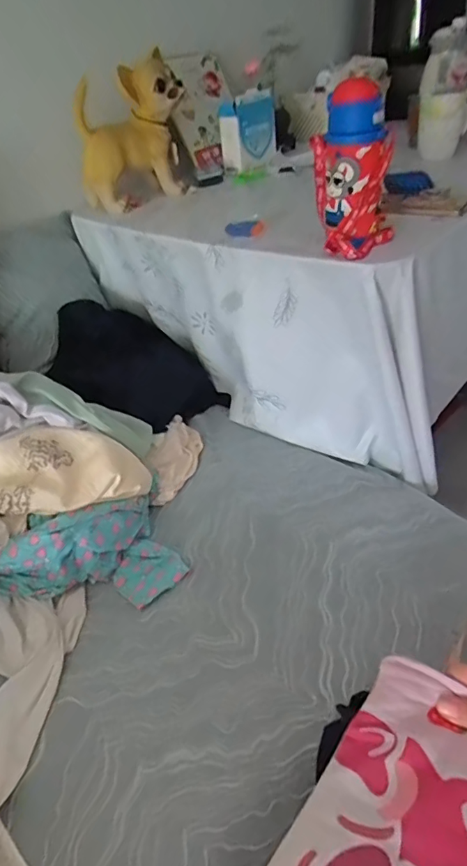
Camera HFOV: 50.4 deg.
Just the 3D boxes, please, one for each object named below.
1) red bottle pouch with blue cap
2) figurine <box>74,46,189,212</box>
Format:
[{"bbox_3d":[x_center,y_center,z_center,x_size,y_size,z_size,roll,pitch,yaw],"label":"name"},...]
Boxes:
[{"bbox_3d":[0.152,-0.334,0.630,0.100,0.188,0.110,2,41,11],"label":"red bottle pouch with blue cap"},{"bbox_3d":[-0.203,-0.582,0.983,0.213,0.224,0.088,-27,44,-22],"label":"figurine"}]

